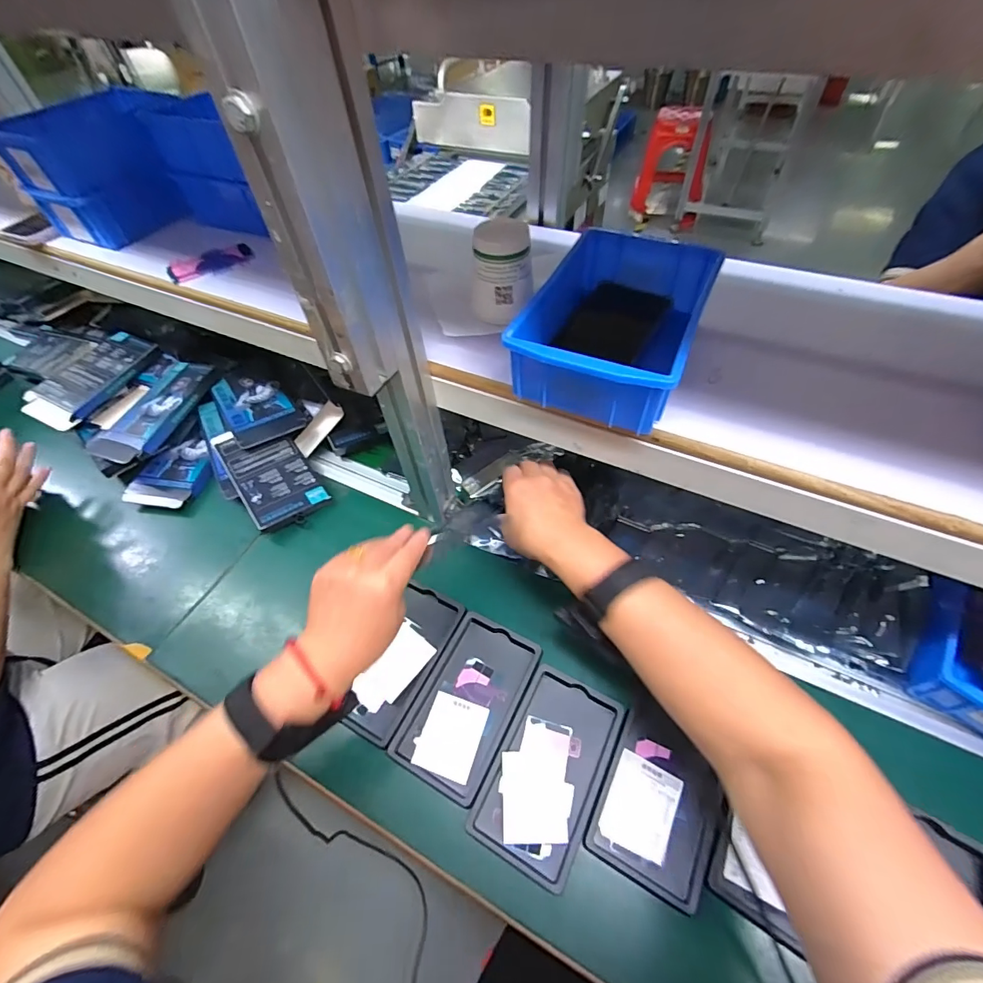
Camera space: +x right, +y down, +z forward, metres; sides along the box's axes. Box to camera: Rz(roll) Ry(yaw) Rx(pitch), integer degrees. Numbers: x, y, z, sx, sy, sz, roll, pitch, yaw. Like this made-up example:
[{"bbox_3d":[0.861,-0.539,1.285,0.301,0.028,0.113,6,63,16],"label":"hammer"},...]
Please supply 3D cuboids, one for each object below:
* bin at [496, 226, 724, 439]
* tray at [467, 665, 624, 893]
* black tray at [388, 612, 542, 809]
[{"bbox_3d":[0.110,-0.146,0.391,0.127,0.061,0.194,22,57,18],"label":"bin"},{"bbox_3d":[0.055,0.257,0.422,0.091,0.014,0.160,22,57,18],"label":"tray"},{"bbox_3d":[-0.023,0.211,0.457,0.095,0.014,0.159,22,57,18],"label":"black tray"}]

